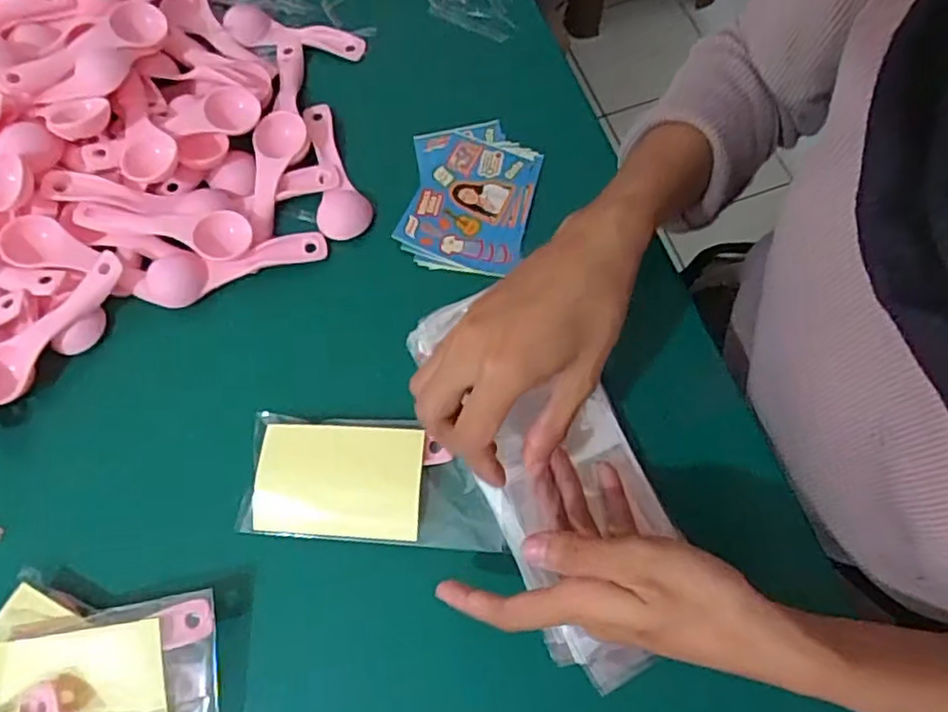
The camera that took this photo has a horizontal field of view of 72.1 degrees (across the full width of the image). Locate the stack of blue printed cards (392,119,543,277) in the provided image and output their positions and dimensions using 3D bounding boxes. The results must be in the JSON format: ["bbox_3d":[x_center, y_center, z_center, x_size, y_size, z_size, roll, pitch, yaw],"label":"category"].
[{"bbox_3d":[-0.004,-0.108,0.431,0.083,0.009,0.110,10,69,5],"label":"stack of blue printed cards"}]

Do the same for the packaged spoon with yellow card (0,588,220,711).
[{"bbox_3d":[-0.189,0.162,0.325,0.115,0.022,0.067,-8,68,-2],"label":"packaged spoon with yellow card"}]

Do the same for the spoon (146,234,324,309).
[{"bbox_3d":[-0.152,-0.059,0.416,0.113,0.013,0.030,-13,69,-4],"label":"spoon"}]

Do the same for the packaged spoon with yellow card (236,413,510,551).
[{"bbox_3d":[-0.056,0.069,0.361,0.141,0.015,0.064,4,69,3],"label":"packaged spoon with yellow card"}]

